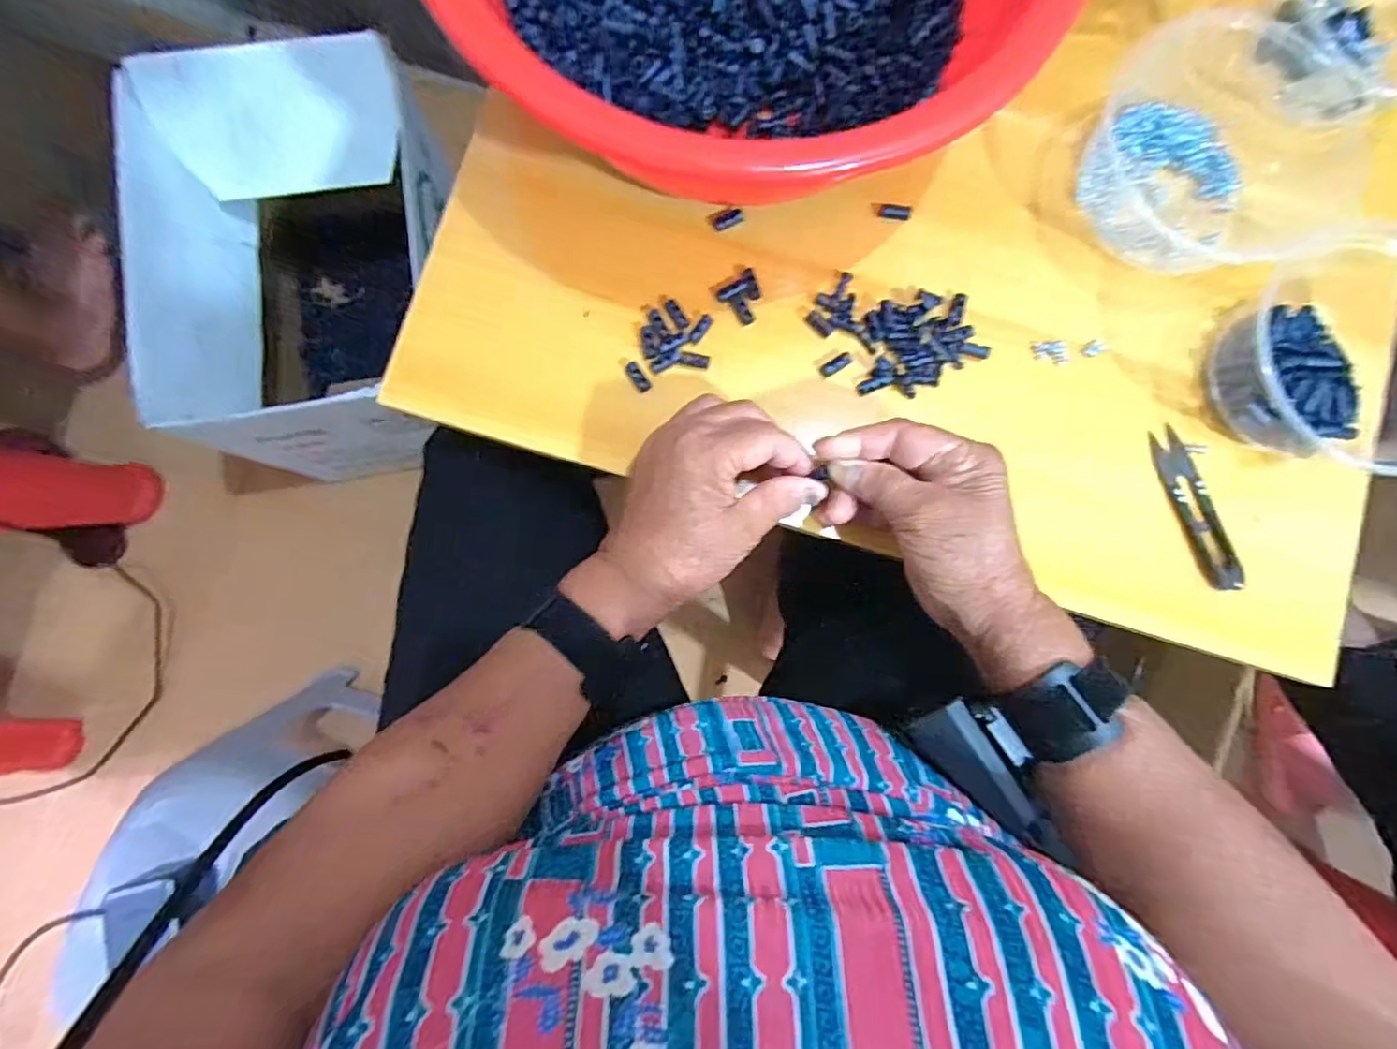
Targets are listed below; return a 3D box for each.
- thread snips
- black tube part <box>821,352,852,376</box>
[{"bbox_3d":[0.302,-0.010,0.359,0.024,0.008,0.101,-16,84,-4],"label":"thread snips"},{"bbox_3d":[0.085,-0.098,0.362,0.021,0.004,0.007,-34,86,-5],"label":"black tube part"}]

